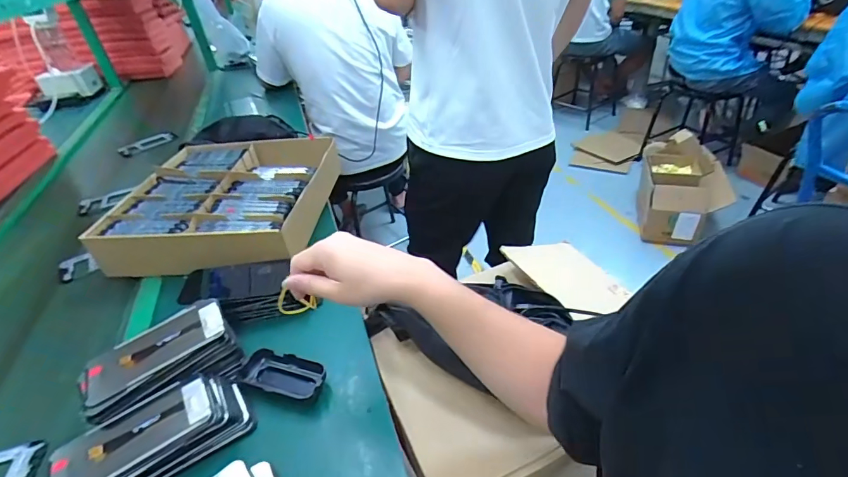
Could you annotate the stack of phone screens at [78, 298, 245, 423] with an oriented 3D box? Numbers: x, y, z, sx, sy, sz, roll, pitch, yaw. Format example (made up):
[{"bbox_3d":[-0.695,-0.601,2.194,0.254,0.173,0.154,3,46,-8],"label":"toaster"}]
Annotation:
[{"bbox_3d":[-0.317,0.149,0.521,0.167,0.067,0.090,-30,43,-29],"label":"stack of phone screens"}]

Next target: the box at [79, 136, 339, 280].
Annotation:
[{"bbox_3d":[-0.383,-0.089,0.851,0.349,0.081,0.395,-2,37,6],"label":"box"}]

